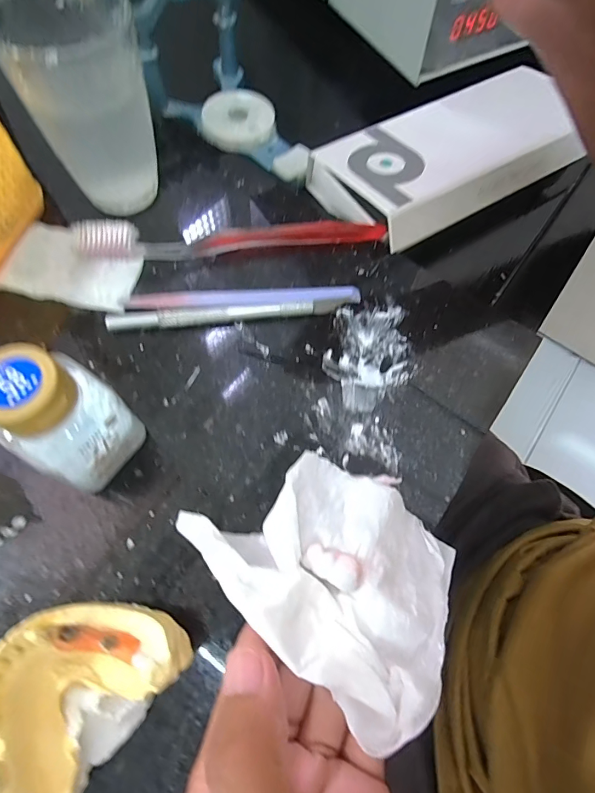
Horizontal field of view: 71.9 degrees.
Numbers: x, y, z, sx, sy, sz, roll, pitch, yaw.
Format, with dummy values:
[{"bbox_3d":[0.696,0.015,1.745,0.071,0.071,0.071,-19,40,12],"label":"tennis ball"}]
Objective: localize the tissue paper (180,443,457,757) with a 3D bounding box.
[{"bbox_3d":[0.013,0.067,0.173,0.108,0.015,0.083,32,47,15],"label":"tissue paper"}]

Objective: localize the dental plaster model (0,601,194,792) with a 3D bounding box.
[{"bbox_3d":[-0.081,0.105,0.150,0.052,0.041,0.070,38,69,12],"label":"dental plaster model"}]

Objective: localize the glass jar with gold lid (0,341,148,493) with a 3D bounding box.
[{"bbox_3d":[-0.096,0.012,0.172,0.034,0.074,0.040,24,67,6],"label":"glass jar with gold lid"}]

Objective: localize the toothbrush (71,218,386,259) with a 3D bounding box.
[{"bbox_3d":[-0.038,-0.098,0.252,0.185,0.016,0.018,-3,66,-6],"label":"toothbrush"}]

